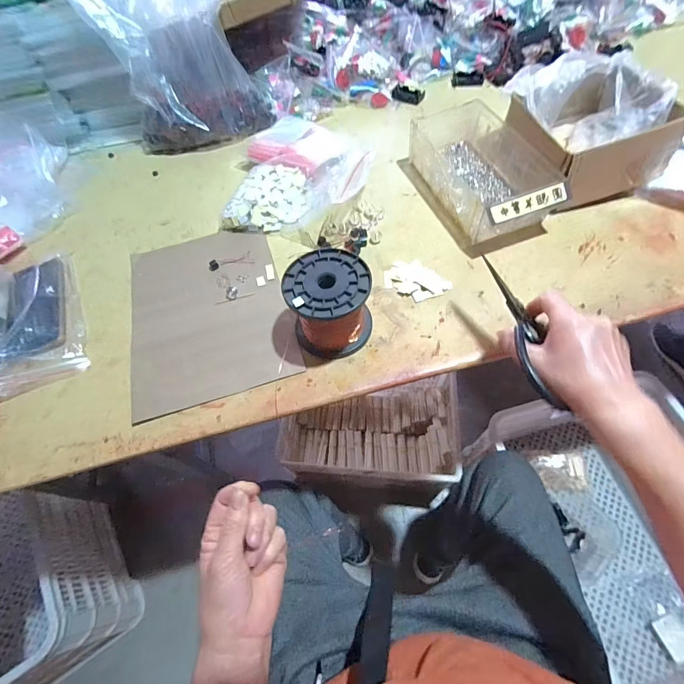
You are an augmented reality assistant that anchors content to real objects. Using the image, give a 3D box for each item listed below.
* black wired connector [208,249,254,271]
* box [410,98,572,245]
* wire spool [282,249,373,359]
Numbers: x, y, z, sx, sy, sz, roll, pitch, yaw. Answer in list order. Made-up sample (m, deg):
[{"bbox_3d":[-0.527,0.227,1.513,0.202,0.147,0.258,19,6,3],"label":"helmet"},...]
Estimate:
[{"bbox_3d":[-0.163,-0.117,0.533,0.063,0.005,0.027,-20,61,-7],"label":"black wired connector"},{"bbox_3d":[0.202,-0.263,0.550,0.145,0.063,0.263,-20,60,-7],"label":"box"},{"bbox_3d":[-0.014,-0.043,0.430,0.093,0.091,0.100,-2,60,3],"label":"wire spool"}]

